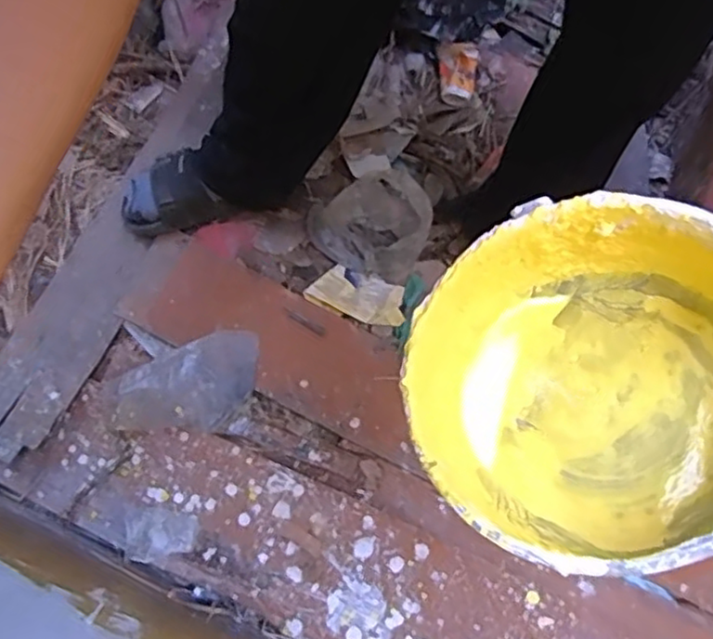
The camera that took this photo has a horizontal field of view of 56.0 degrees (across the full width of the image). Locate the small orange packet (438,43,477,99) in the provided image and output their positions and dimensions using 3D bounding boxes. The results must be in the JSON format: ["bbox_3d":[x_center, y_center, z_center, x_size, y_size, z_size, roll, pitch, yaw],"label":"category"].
[{"bbox_3d":[0.165,-0.401,1.093,0.062,0.026,0.092,-2,93,10],"label":"small orange packet"}]

